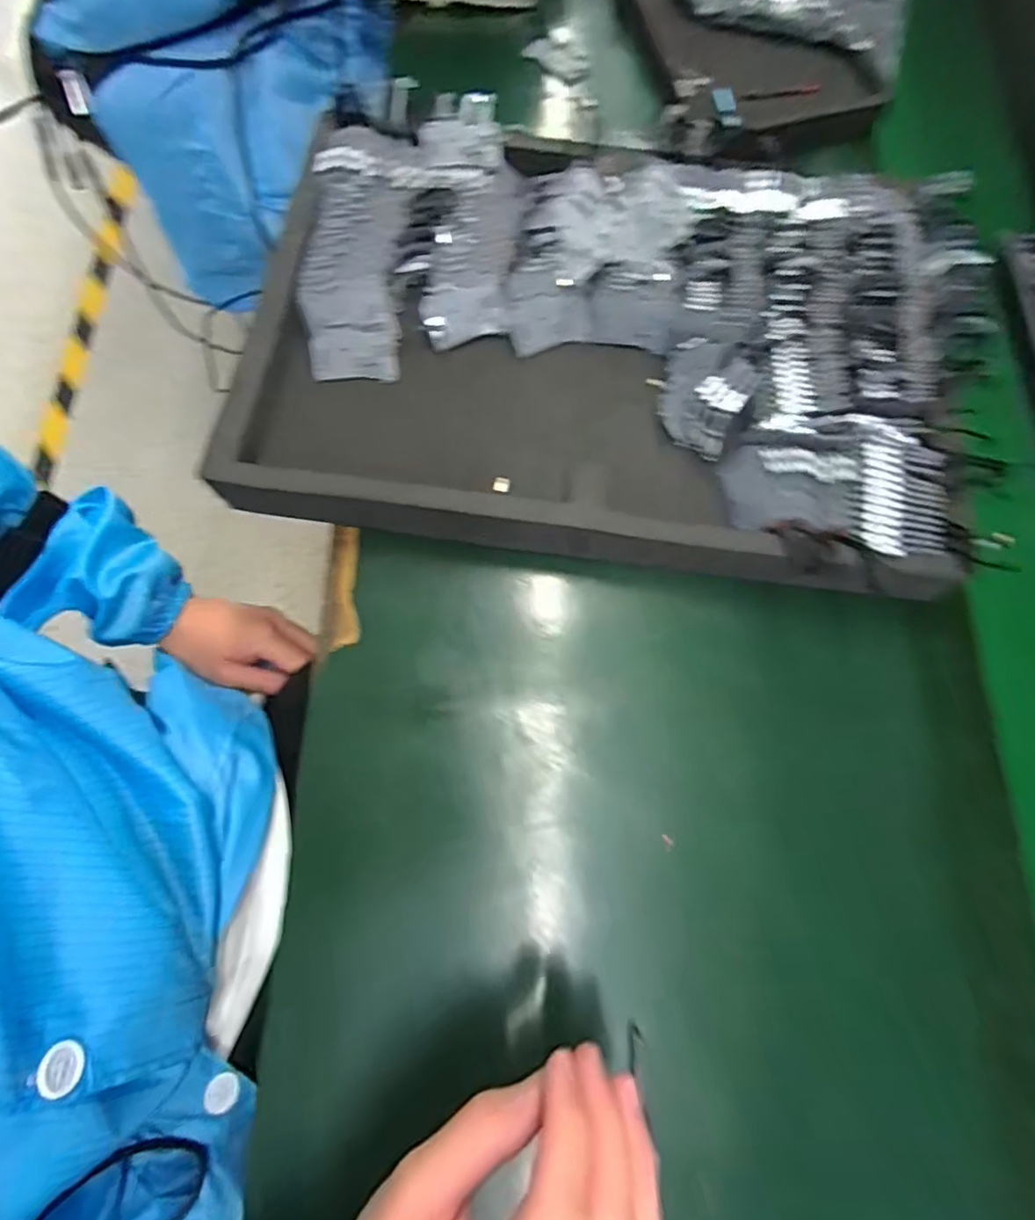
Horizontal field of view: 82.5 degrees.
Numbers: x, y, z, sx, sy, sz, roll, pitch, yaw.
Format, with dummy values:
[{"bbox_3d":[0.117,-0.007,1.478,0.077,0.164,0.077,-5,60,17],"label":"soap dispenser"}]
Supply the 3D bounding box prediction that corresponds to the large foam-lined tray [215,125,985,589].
[{"bbox_3d":[0.057,-0.172,0.368,0.423,0.055,0.288,10,74,-2],"label":"large foam-lined tray"}]

